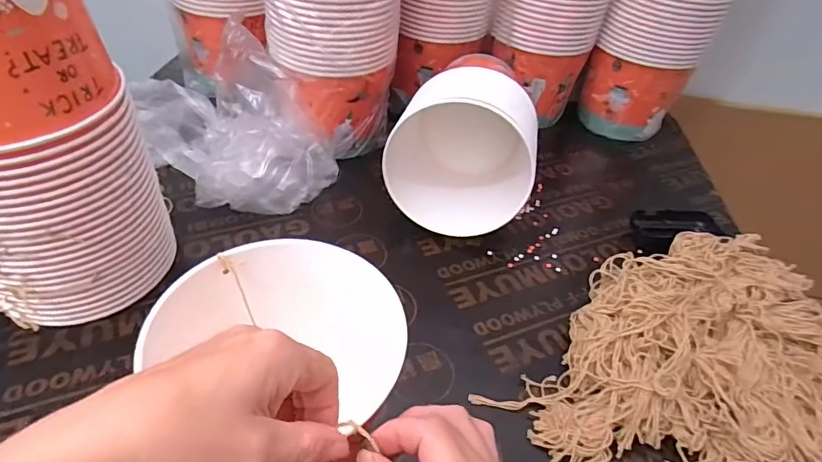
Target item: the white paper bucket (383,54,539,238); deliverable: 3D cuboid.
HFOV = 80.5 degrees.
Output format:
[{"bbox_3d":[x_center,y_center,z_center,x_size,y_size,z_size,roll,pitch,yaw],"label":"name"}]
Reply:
[{"bbox_3d":[0.054,-0.090,0.593,0.162,0.153,0.145,8,41,1],"label":"white paper bucket"}]

